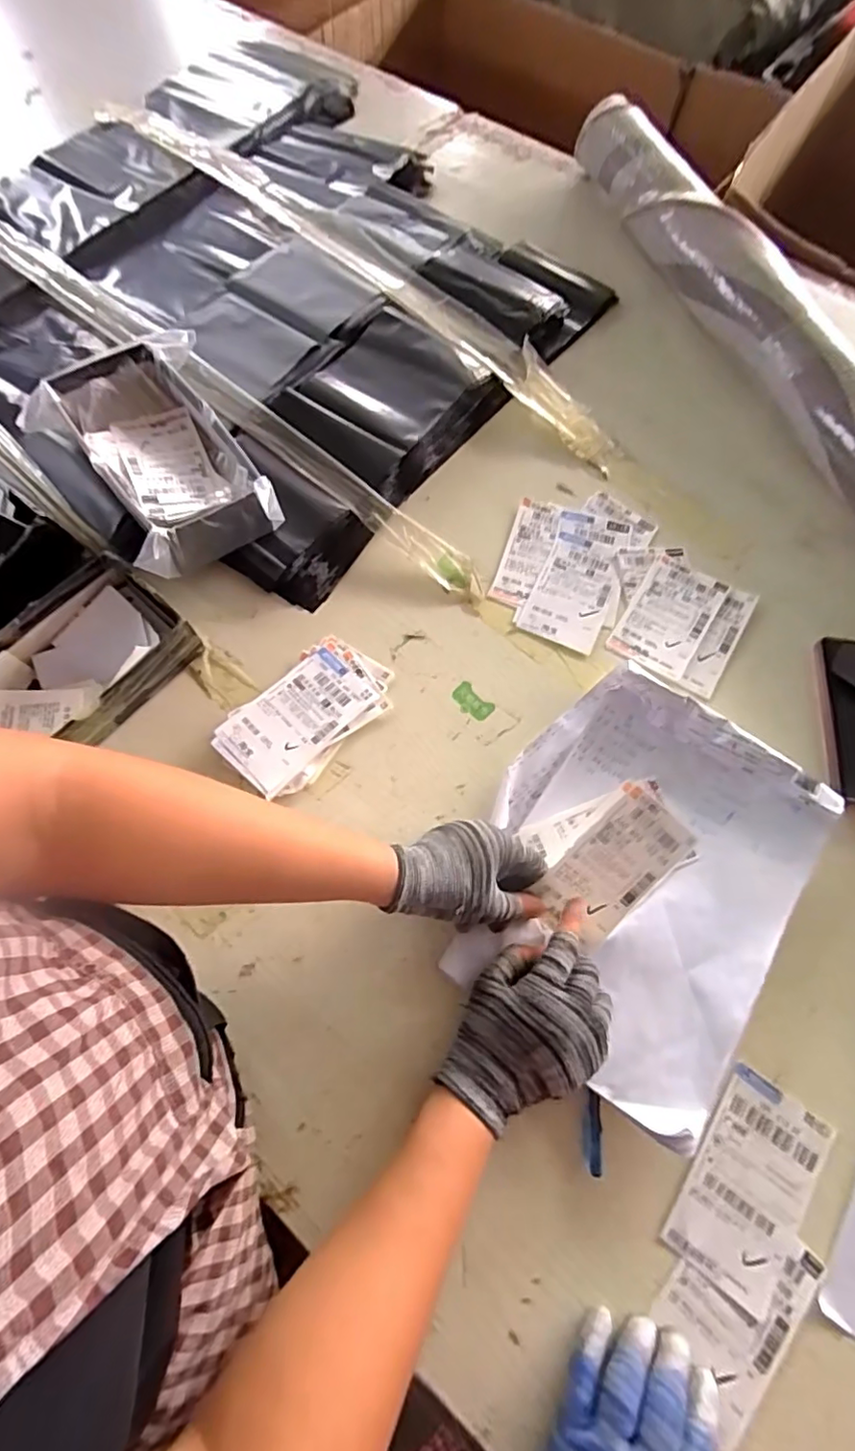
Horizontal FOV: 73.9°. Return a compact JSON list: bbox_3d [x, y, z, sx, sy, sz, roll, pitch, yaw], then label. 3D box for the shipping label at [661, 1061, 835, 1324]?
[{"bbox_3d":[0.226,0.322,0.400,0.073,0.006,0.129,34,73,13],"label":"shipping label"}]

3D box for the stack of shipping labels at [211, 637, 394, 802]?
[{"bbox_3d":[-0.108,-0.011,0.512,0.093,0.015,0.154,41,73,19],"label":"stack of shipping labels"}]

